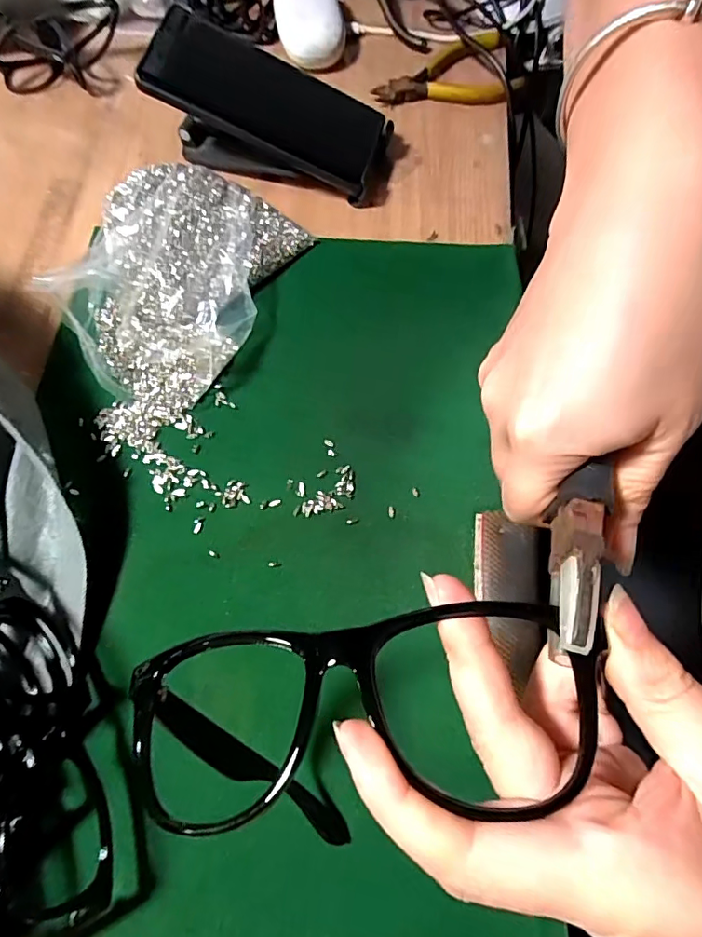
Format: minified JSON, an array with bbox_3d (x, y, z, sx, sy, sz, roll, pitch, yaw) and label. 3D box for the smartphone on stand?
[{"bbox_3d":[-0.055,-0.255,0.375,0.159,0.078,0.078,9,70,5],"label":"smartphone on stand"}]

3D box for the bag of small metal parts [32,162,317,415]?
[{"bbox_3d":[-0.120,-0.130,0.347,0.128,0.038,0.171,28,72,12],"label":"bag of small metal parts"}]

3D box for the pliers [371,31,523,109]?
[{"bbox_3d":[0.078,-0.333,0.432,0.119,0.013,0.080,-5,69,0],"label":"pliers"}]

